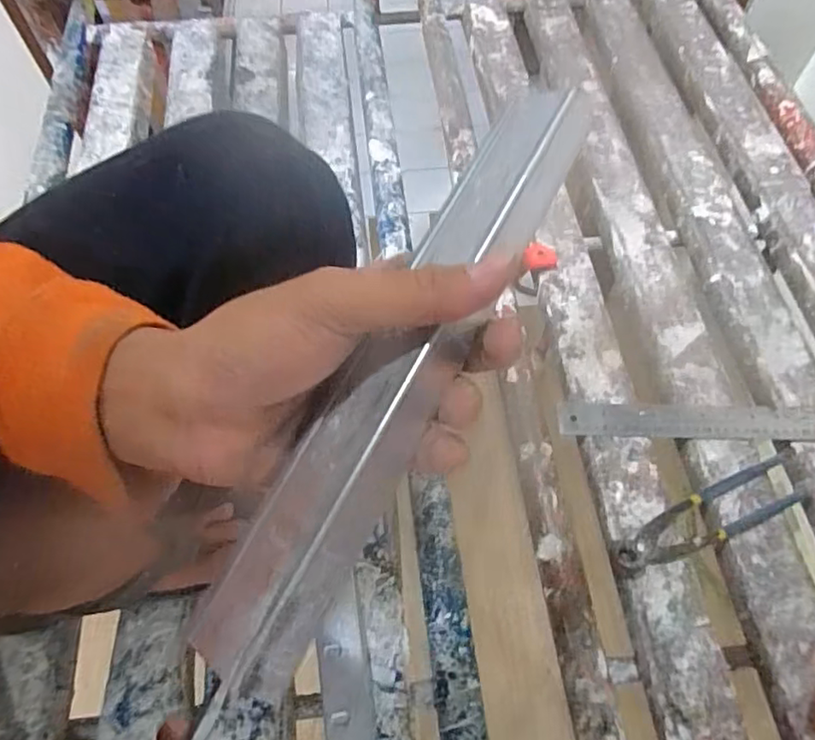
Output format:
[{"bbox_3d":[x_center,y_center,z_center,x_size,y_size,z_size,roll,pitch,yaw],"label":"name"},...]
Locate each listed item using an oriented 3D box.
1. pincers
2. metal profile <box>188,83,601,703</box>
[{"bbox_3d":[0.289,0.135,0.567,0.213,0.016,0.048,-21,63,-10],"label":"pincers"},{"bbox_3d":[0.000,-0.008,0.211,0.043,0.024,0.233,27,76,13],"label":"metal profile"}]

